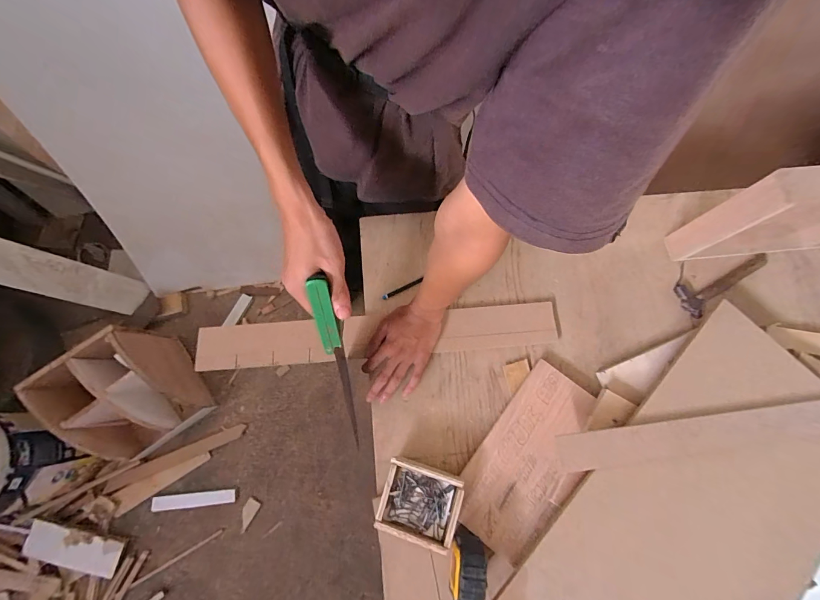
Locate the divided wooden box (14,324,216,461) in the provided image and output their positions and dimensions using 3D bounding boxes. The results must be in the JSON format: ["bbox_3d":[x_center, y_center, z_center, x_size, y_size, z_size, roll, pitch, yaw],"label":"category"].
[{"bbox_3d":[-0.900,0.299,1.120,0.305,0.323,0.304,-36,79,-10],"label":"divided wooden box"}]

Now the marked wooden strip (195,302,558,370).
[{"bbox_3d":[-0.051,0.058,0.594,0.597,0.014,0.072,-4,73,-3],"label":"marked wooden strip"}]

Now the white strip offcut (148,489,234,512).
[{"bbox_3d":[-0.744,0.690,1.203,0.262,0.013,0.047,-1,64,-10],"label":"white strip offcut"}]

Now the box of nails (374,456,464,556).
[{"bbox_3d":[0.015,0.296,0.517,0.112,0.050,0.099,15,74,4],"label":"box of nails"}]

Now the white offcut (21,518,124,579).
[{"bbox_3d":[-1.087,0.797,1.122,0.289,0.019,0.128,18,88,-5],"label":"white offcut"}]

